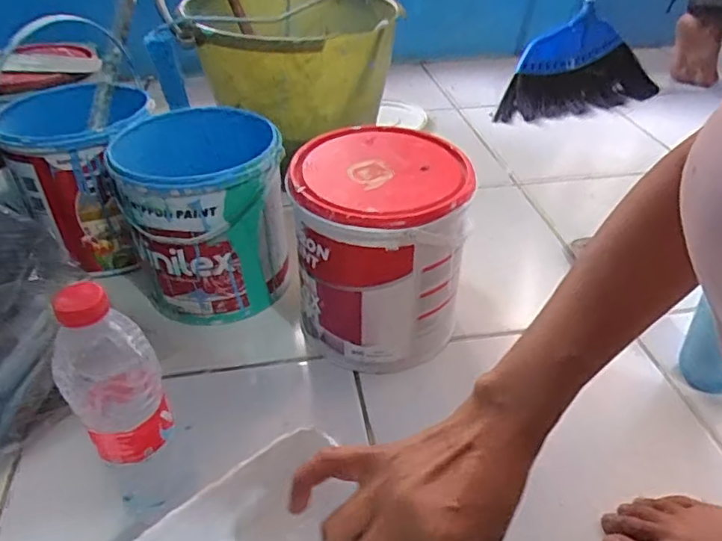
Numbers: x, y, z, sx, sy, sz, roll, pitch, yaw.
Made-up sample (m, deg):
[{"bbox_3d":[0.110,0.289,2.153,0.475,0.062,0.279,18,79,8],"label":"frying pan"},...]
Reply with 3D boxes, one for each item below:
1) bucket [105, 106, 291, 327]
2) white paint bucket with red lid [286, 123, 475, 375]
[{"bbox_3d":[-0.177,-0.066,0.663,0.172,0.188,0.176,1,39,0],"label":"bucket"},{"bbox_3d":[0.015,-0.017,0.598,0.160,0.201,0.158,1,39,0],"label":"white paint bucket with red lid"}]

